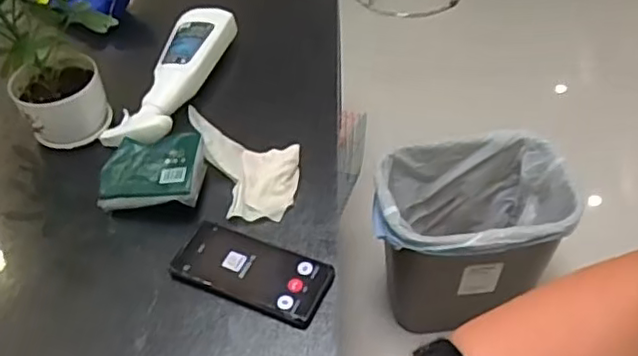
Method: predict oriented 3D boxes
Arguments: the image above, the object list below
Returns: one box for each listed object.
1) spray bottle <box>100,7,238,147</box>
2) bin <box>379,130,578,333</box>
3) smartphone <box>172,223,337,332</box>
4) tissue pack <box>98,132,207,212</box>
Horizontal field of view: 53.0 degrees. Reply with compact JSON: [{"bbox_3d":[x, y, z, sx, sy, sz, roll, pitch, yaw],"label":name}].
[{"bbox_3d":[-0.195,-0.147,0.871,0.089,0.049,0.257,13,48,15],"label":"spray bottle"},{"bbox_3d":[0.252,0.117,1.089,0.309,0.325,0.229,1,46,4],"label":"bin"},{"bbox_3d":[-0.072,0.098,0.680,0.165,0.018,0.078,16,49,18],"label":"smartphone"},{"bbox_3d":[-0.194,-0.007,0.748,0.111,0.040,0.089,-2,46,1],"label":"tissue pack"}]

